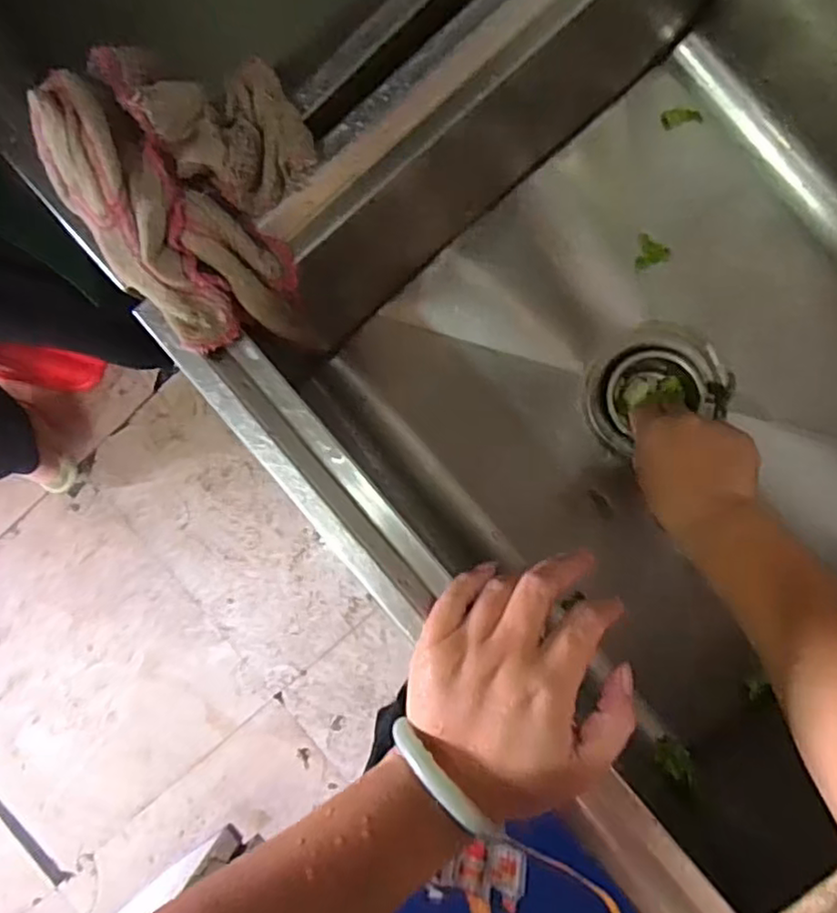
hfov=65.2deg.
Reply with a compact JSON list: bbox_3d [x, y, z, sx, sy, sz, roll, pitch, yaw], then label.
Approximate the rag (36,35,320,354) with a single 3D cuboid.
[{"bbox_3d":[-0.116,-0.151,0.361,0.129,0.070,0.164,-35,88,4],"label":"rag"}]

